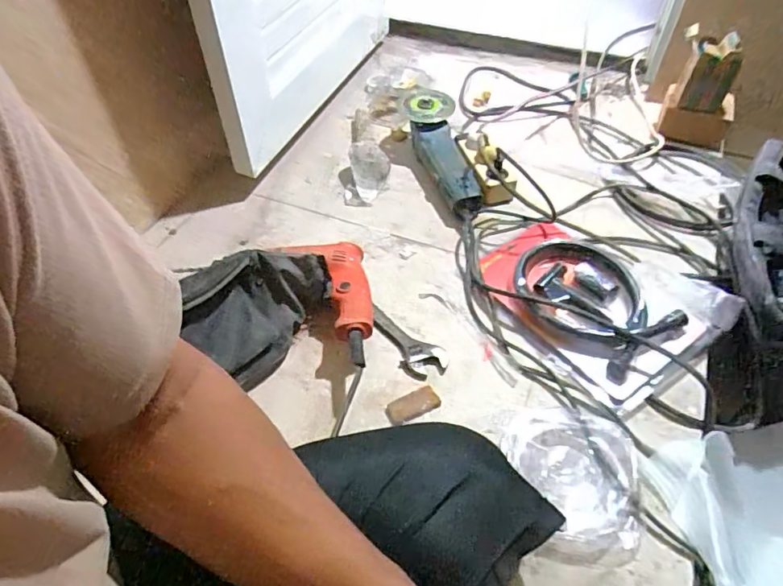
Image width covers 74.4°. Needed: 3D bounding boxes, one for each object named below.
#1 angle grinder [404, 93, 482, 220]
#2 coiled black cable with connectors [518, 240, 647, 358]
[{"bbox_3d":[0.083,-0.259,0.895,0.076,0.096,0.296,-9,50,-4],"label":"angle grinder"},{"bbox_3d":[0.253,0.003,0.701,0.167,0.036,0.177,-2,50,2],"label":"coiled black cable with connectors"}]

